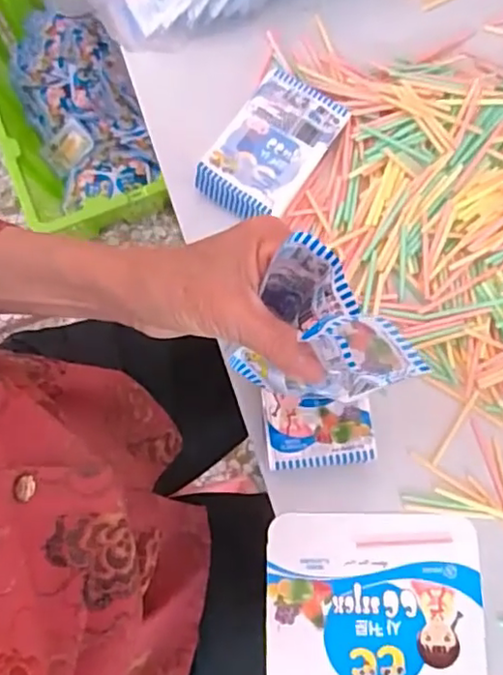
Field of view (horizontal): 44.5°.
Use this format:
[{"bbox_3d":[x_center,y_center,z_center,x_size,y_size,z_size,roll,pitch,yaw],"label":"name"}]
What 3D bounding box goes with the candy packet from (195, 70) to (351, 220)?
[{"bbox_3d":[0.014,-0.139,0.448,0.069,0.010,0.110,33,81,7],"label":"candy packet"}]

